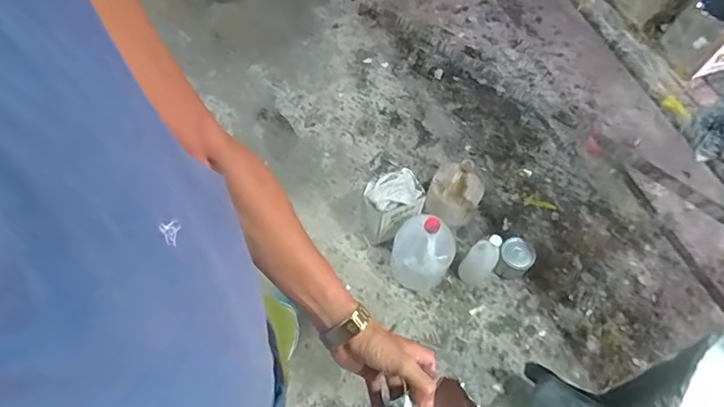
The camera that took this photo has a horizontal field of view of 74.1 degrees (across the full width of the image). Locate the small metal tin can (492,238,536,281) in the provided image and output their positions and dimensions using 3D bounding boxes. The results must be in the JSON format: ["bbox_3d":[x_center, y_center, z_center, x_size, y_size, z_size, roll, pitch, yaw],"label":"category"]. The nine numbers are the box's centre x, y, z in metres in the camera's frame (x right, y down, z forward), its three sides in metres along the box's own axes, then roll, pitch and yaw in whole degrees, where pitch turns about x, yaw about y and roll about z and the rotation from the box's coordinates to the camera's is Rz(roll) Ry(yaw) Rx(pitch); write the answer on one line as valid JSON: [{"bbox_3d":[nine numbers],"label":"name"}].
[{"bbox_3d":[0.465,0.169,1.473,0.106,0.112,0.112,28,67,11],"label":"small metal tin can"}]

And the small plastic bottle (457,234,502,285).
[{"bbox_3d":[0.350,0.161,1.401,0.086,0.239,0.089,39,69,15],"label":"small plastic bottle"}]

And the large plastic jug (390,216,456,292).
[{"bbox_3d":[0.173,0.136,1.375,0.172,0.301,0.152,30,67,12],"label":"large plastic jug"}]

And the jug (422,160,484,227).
[{"bbox_3d":[0.281,-0.036,1.445,0.150,0.280,0.137,1,64,-2],"label":"jug"}]

